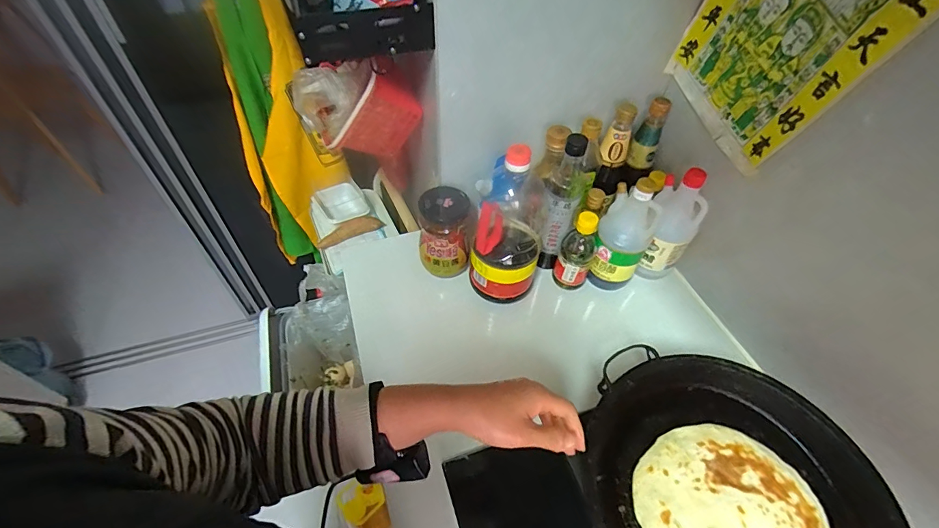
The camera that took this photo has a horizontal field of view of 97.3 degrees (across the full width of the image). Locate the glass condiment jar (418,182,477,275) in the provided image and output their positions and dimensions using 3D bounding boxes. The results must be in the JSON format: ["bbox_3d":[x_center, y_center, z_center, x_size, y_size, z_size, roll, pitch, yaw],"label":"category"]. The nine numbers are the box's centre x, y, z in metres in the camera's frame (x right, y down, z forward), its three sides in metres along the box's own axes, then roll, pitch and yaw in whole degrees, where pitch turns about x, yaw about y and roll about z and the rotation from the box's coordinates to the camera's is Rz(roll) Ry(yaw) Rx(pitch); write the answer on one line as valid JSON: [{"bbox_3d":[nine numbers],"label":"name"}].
[{"bbox_3d":[-0.039,-0.059,0.715,0.090,0.143,0.086,1,50,-1],"label":"glass condiment jar"}]

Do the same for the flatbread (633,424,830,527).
[{"bbox_3d":[0.280,0.271,0.441,0.188,0.015,0.185,-10,51,-10],"label":"flatbread"}]

